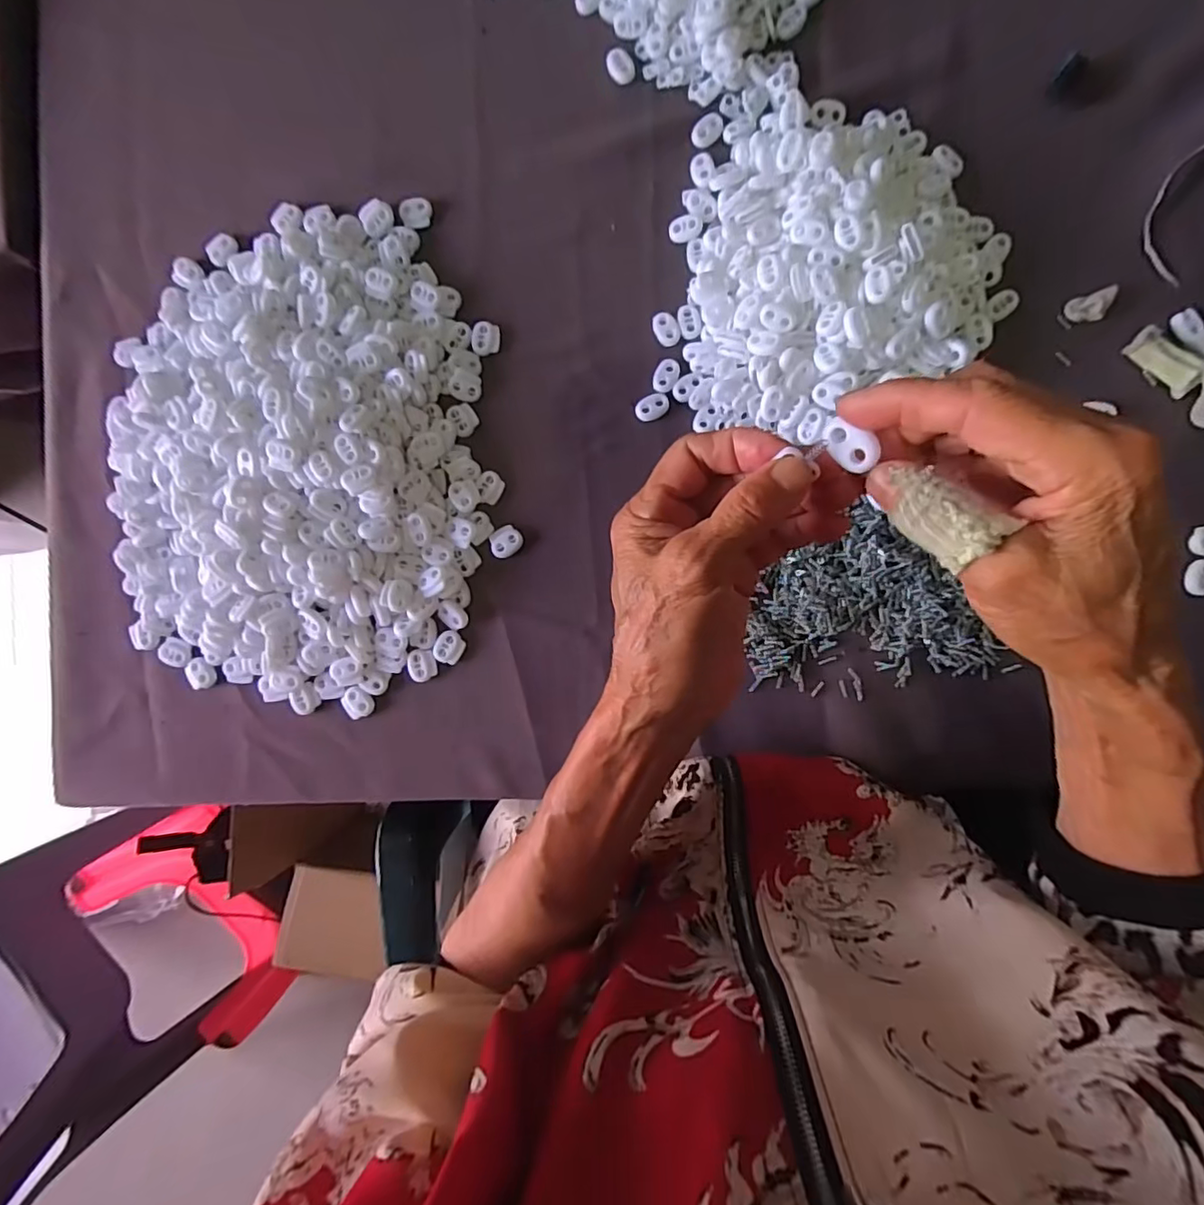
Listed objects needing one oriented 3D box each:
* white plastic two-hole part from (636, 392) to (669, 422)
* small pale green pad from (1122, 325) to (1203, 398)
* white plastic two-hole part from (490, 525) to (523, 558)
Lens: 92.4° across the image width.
[{"bbox_3d":[0.034,-0.132,0.389,0.023,0.004,0.016,-24,89,3],"label":"white plastic two-hole part"},{"bbox_3d":[0.359,-0.154,0.365,0.019,0.014,0.046,-42,88,2],"label":"small pale green pad"},{"bbox_3d":[-0.066,-0.041,0.391,0.022,0.004,0.018,-38,88,3],"label":"white plastic two-hole part"}]

